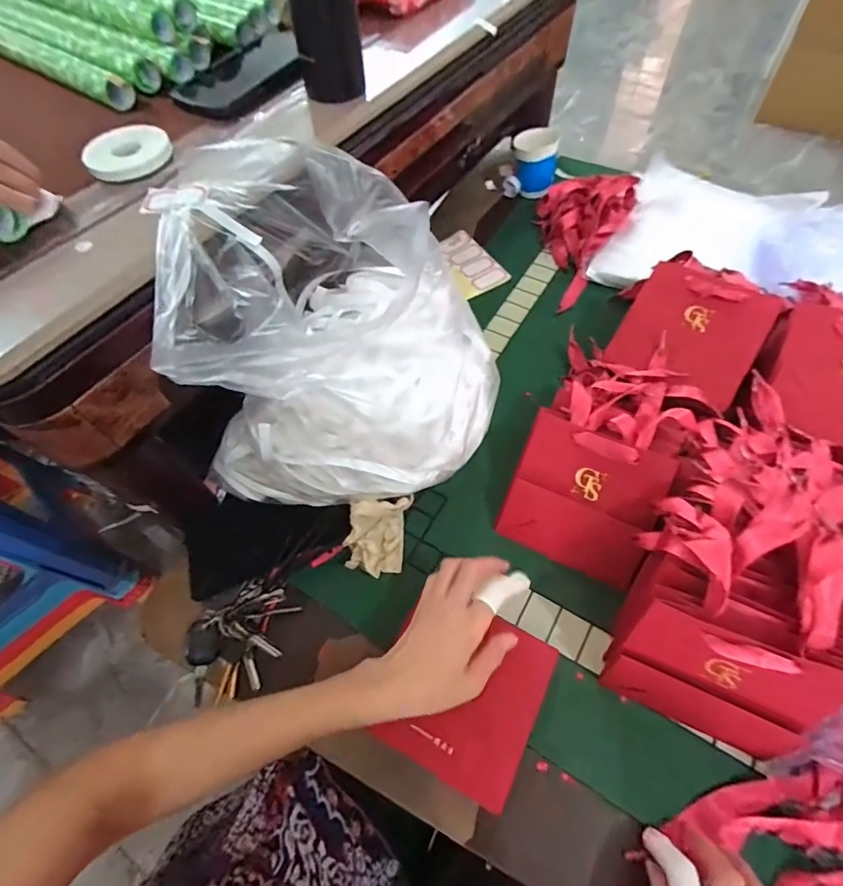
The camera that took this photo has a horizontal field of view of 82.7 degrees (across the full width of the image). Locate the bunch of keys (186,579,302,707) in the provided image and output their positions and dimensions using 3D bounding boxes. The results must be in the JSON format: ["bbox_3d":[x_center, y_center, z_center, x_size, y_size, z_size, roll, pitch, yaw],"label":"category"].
[{"bbox_3d":[-0.182,0.192,0.471,0.079,0.033,0.115,20,62,14],"label":"bunch of keys"}]

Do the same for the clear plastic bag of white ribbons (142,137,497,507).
[{"bbox_3d":[-0.082,-0.091,0.433,0.296,0.241,0.229,7,60,7],"label":"clear plastic bag of white ribbons"}]

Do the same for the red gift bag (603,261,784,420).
[{"bbox_3d":[0.306,-0.127,0.544,0.139,0.022,0.136,31,88,18],"label":"red gift bag"}]

